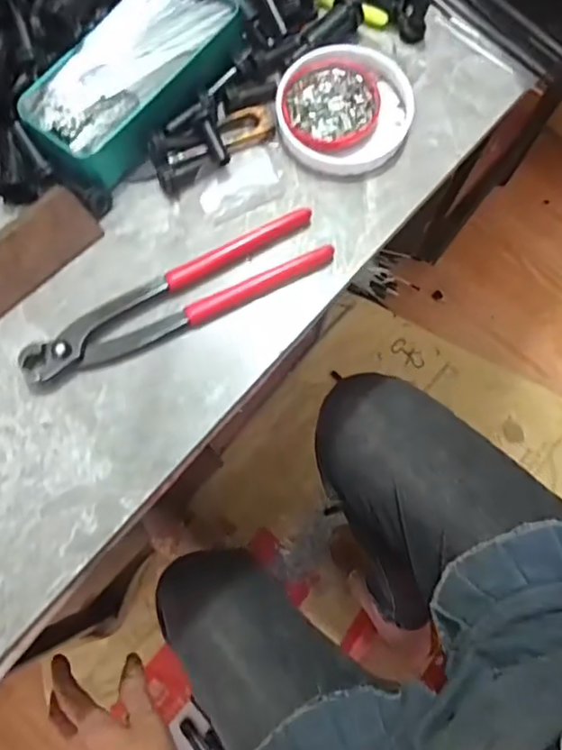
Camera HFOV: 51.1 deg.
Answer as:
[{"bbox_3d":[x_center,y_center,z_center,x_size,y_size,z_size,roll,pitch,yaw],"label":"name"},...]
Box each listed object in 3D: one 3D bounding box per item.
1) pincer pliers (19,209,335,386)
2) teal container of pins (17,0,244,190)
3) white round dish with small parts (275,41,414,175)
[{"bbox_3d":[-0.063,-0.047,0.366,0.197,0.013,0.041,-27,77,-6],"label":"pincer pliers"},{"bbox_3d":[-0.095,-0.196,0.386,0.078,0.040,0.157,36,77,8],"label":"teal container of pins"},{"bbox_3d":[0.042,-0.176,0.391,0.087,0.020,0.086,0,76,0],"label":"white round dish with small parts"}]

